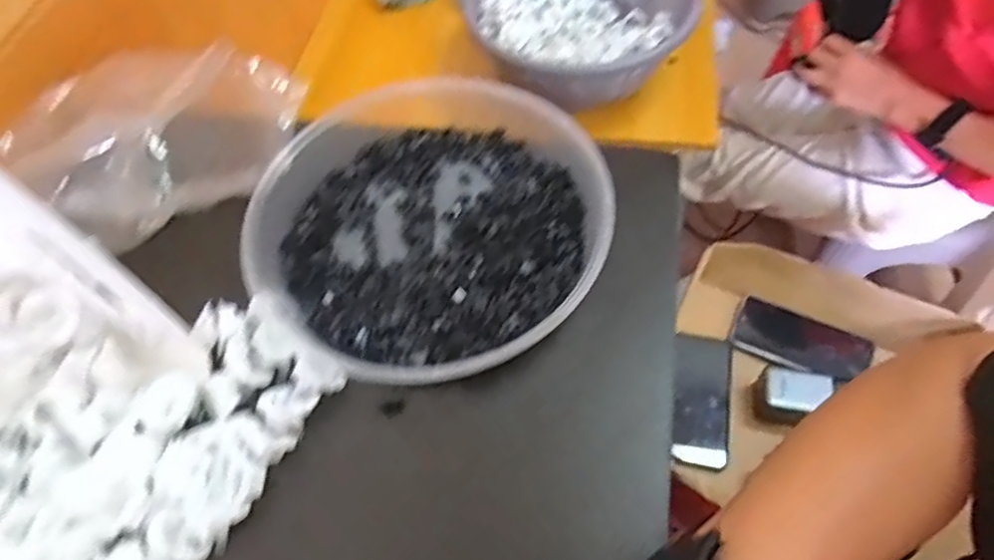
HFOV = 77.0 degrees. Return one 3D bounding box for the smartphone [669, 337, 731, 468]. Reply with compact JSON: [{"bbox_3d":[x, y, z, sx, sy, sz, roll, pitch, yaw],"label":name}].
[{"bbox_3d":[0.243,0.141,0.746,0.077,0.010,0.170,21,58,-11],"label":"smartphone"}]

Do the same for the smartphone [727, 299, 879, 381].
[{"bbox_3d":[0.384,0.079,0.790,0.163,0.010,0.075,25,70,10],"label":"smartphone"}]

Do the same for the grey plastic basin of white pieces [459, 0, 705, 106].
[{"bbox_3d":[0.107,-0.347,0.828,0.269,0.094,0.261,-2,59,3],"label":"grey plastic basin of white pieces"}]

